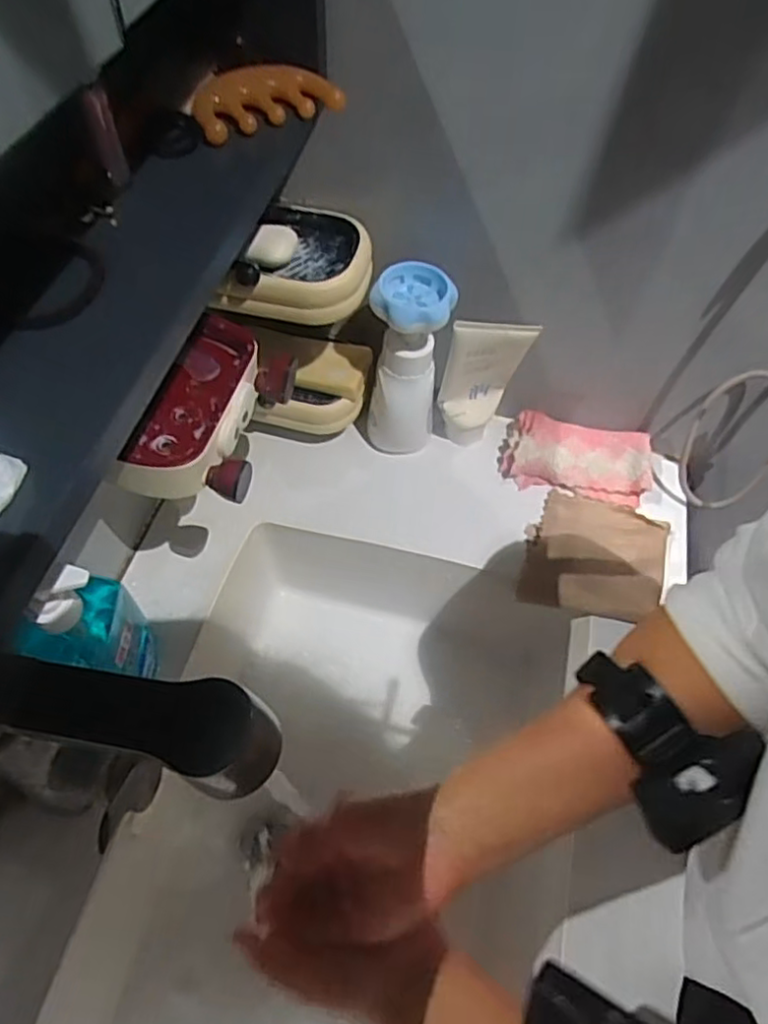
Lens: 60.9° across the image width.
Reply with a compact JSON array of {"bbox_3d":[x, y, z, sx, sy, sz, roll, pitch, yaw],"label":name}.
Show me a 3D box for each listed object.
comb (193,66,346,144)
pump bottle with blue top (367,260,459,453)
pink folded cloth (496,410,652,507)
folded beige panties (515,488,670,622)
[{"bbox_3d":[-0.079,-0.269,0.426,0.095,0.026,0.054,-26,62,-19],"label":"comb"},{"bbox_3d":[0.022,-0.135,0.619,0.064,0.186,0.066,14,57,5],"label":"pump bottle with blue top"},{"bbox_3d":[0.195,-0.056,0.668,0.142,0.036,0.074,11,57,4],"label":"pink folded cloth"},{"bbox_3d":[0.201,0.037,0.624,0.127,0.018,0.123,14,57,6],"label":"folded beige panties"}]

